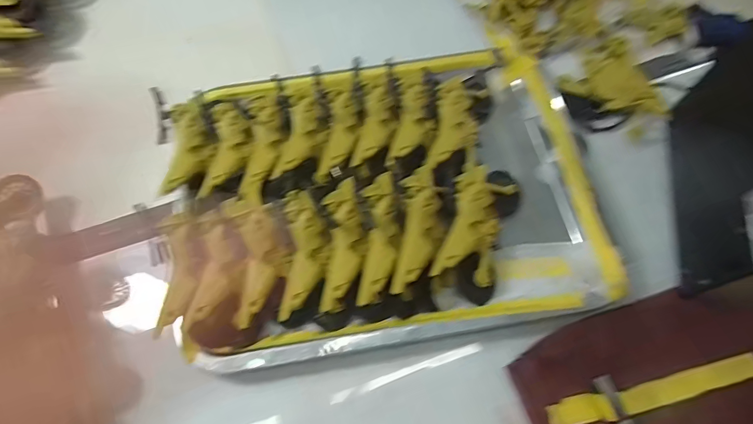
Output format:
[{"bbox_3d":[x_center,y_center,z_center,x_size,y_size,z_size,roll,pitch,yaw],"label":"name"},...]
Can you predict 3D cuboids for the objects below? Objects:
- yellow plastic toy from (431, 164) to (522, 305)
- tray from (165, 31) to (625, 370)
[{"bbox_3d":[0.085,0.010,0.340,0.054,0.039,0.117,21,67,10],"label":"yellow plastic toy"},{"bbox_3d":[0.006,-0.023,0.341,0.352,0.042,0.250,-10,66,-4],"label":"tray"}]

